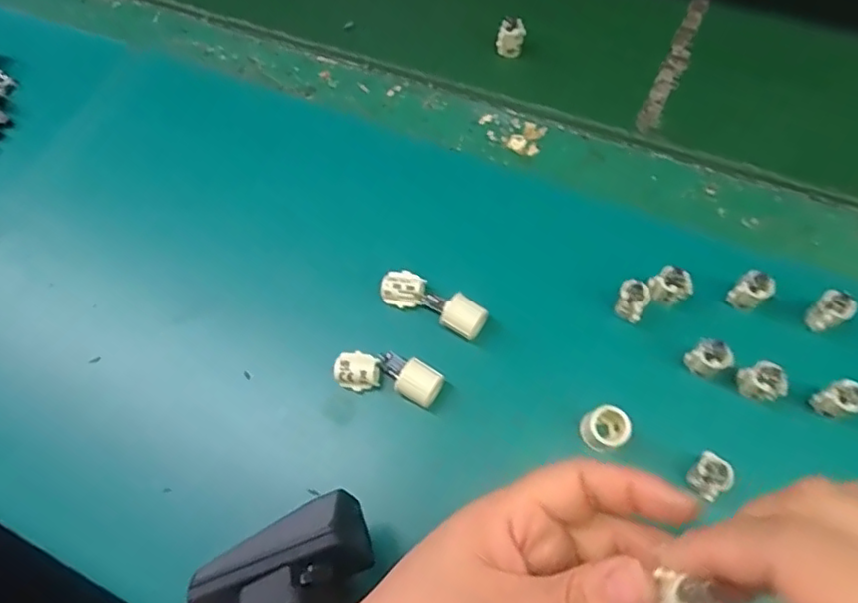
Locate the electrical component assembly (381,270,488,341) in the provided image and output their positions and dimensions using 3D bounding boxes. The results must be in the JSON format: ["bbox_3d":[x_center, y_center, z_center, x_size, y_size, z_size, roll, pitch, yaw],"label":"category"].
[{"bbox_3d":[0.003,0.001,0.335,0.061,0.015,0.019,27,68,18],"label":"electrical component assembly"}]

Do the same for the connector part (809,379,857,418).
[{"bbox_3d":[0.194,0.047,0.289,0.015,0.020,0.016,-29,64,-9],"label":"connector part"}]

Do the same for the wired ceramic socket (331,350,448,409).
[{"bbox_3d":[-0.020,0.038,0.323,0.056,0.018,0.025,13,65,12],"label":"wired ceramic socket"}]

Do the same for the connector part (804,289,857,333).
[{"bbox_3d":[0.200,0.007,0.307,0.013,0.026,0.016,-39,66,-14],"label":"connector part"}]

